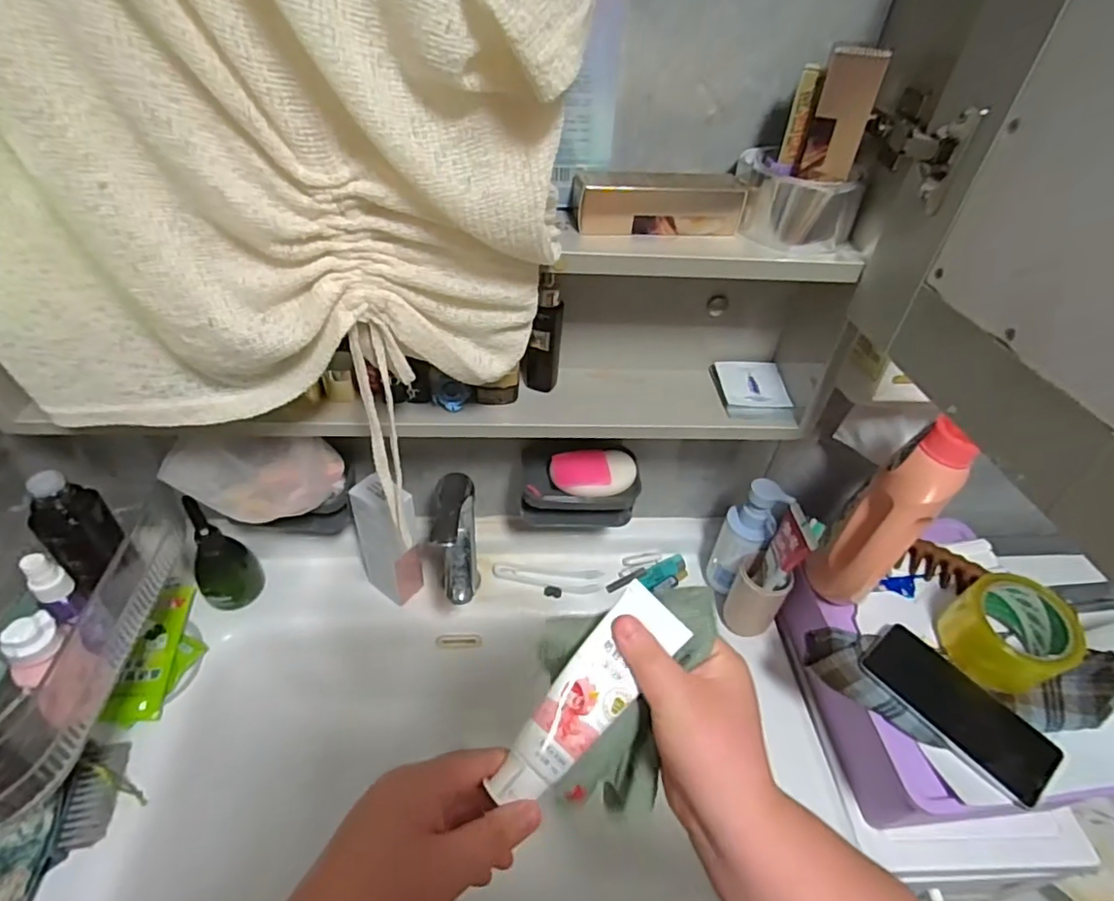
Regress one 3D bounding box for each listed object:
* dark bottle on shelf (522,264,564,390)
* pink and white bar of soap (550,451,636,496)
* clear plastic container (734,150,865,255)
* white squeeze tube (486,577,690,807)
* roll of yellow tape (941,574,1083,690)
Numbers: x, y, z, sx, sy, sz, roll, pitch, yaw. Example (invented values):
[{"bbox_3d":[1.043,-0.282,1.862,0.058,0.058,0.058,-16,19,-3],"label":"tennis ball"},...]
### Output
[{"bbox_3d":[-0.012,-0.108,0.538,0.033,0.118,0.024,2,44,-3],"label":"dark bottle on shelf"},{"bbox_3d":[0.041,0.026,0.648,0.091,0.027,0.050,-7,78,0],"label":"pink and white bar of soap"},{"bbox_3d":[0.185,-0.193,0.463,0.092,0.053,0.062,15,45,11],"label":"clear plastic container"},{"bbox_3d":[0.018,0.131,0.313,0.037,0.020,0.126,34,67,27],"label":"white squeeze tube"},{"bbox_3d":[0.454,0.178,0.587,0.094,0.065,0.094,2,44,-2],"label":"roll of yellow tape"}]

